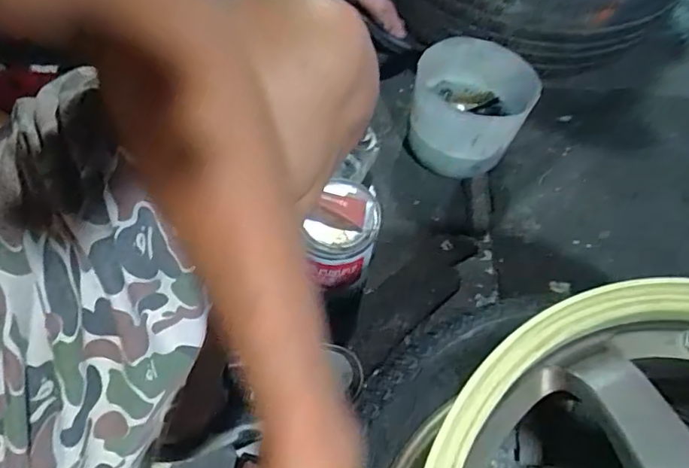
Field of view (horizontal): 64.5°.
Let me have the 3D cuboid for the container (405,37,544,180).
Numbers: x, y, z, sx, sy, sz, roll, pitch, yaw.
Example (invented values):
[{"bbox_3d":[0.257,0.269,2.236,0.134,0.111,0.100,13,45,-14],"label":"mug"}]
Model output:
[{"bbox_3d":[0.175,-0.166,0.781,0.159,0.148,0.140,13,62,4],"label":"container"}]

